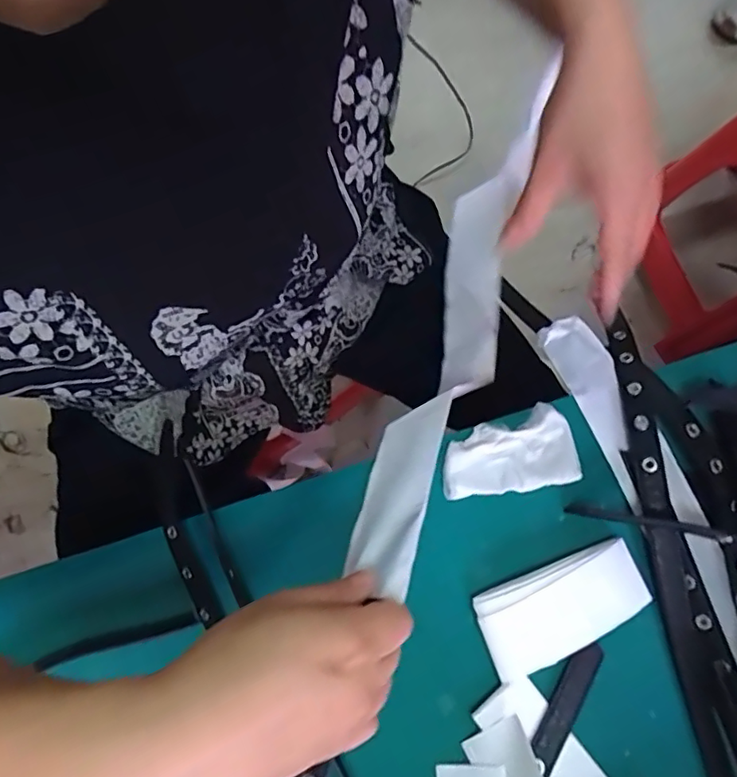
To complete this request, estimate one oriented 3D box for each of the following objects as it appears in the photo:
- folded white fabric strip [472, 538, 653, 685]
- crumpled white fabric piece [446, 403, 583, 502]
[{"bbox_3d":[0.135,0.153,0.387,0.116,0.009,0.059,-21,81,-5],"label":"folded white fabric strip"},{"bbox_3d":[0.101,0.048,0.406,0.099,0.008,0.056,-13,81,-3],"label":"crumpled white fabric piece"}]

